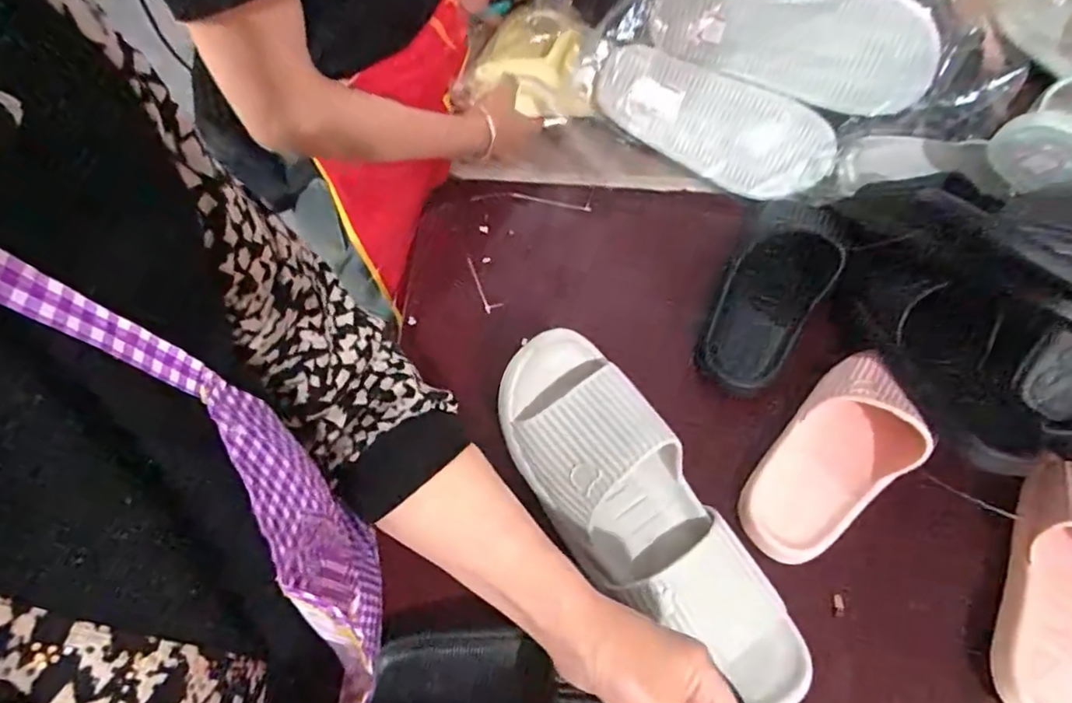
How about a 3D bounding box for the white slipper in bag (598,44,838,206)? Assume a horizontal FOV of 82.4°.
[{"bbox_3d":[0.202,-0.260,0.704,0.273,0.075,0.110,25,110,5],"label":"white slipper in bag"}]

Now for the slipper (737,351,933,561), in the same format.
[{"bbox_3d":[0.268,0.099,0.548,0.099,0.057,0.199,40,69,17],"label":"slipper"}]

